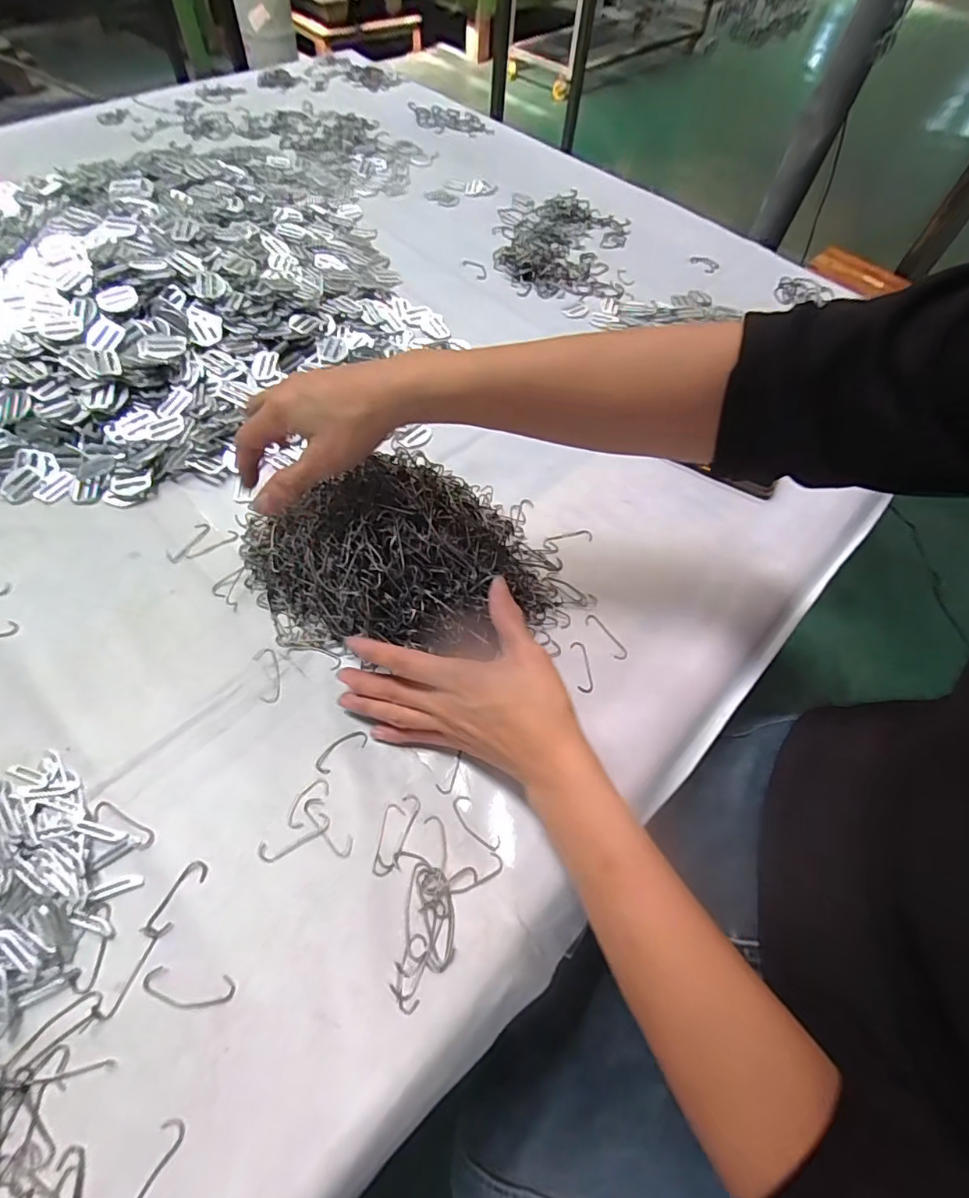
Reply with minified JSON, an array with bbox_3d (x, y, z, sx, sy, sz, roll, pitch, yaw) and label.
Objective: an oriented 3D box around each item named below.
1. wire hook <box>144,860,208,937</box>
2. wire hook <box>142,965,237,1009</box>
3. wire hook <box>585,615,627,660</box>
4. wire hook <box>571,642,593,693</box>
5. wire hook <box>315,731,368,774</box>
[{"bbox_3d":[-0.178,0.173,0.308,0.013,0.004,0.041,26,61,11],"label":"wire hook"},{"bbox_3d":[-0.161,0.212,0.288,0.049,0.004,0.016,8,59,1],"label":"wire hook"},{"bbox_3d":[0.095,0.029,0.416,0.012,0.004,0.044,-30,66,-20],"label":"wire hook"},{"bbox_3d":[0.074,0.050,0.401,0.011,0.004,0.041,-2,60,-5],"label":"wire hook"},{"bbox_3d":[-0.096,0.101,0.357,0.037,0.004,0.015,-35,68,-22],"label":"wire hook"}]

